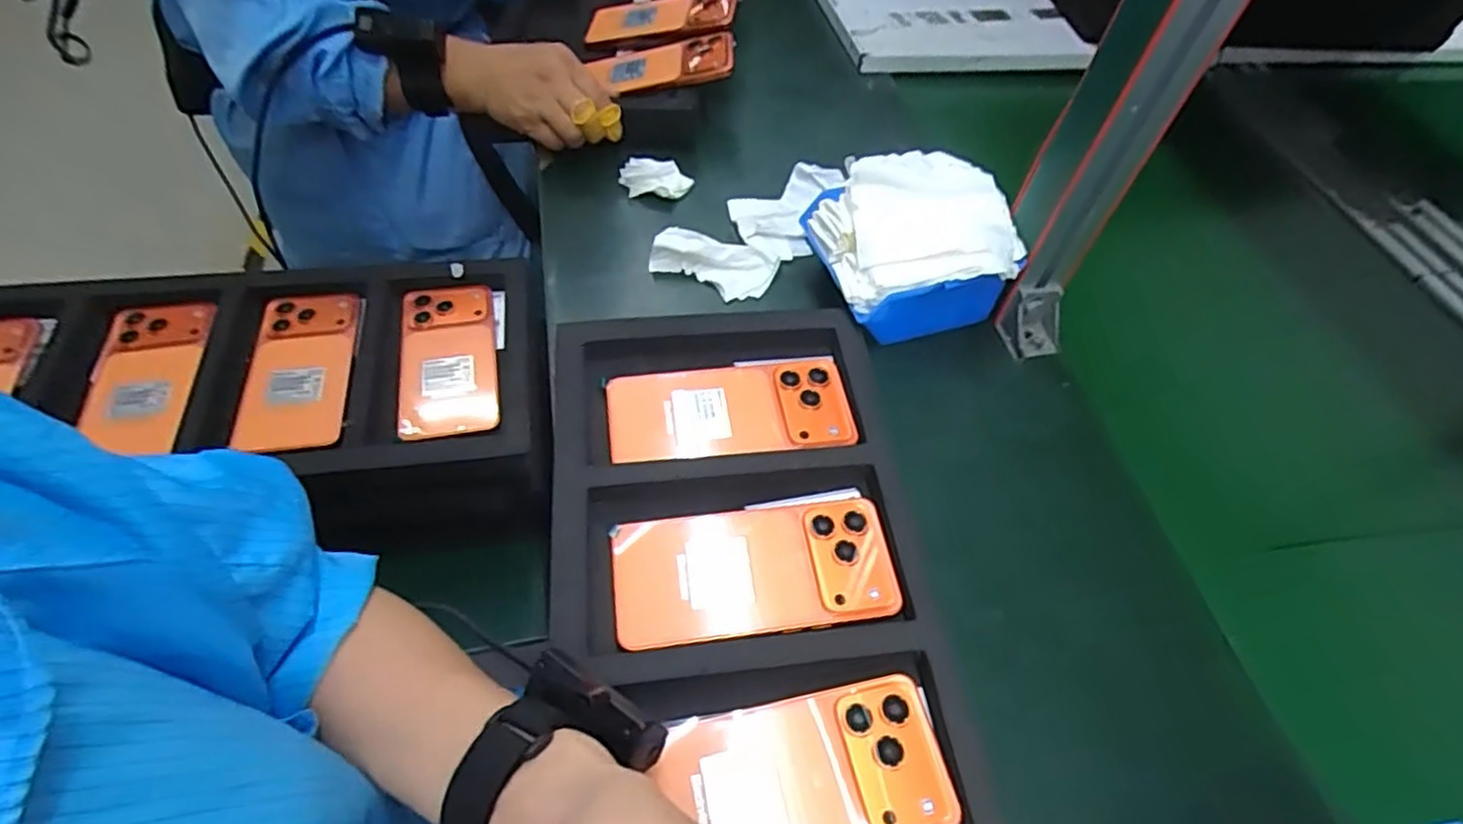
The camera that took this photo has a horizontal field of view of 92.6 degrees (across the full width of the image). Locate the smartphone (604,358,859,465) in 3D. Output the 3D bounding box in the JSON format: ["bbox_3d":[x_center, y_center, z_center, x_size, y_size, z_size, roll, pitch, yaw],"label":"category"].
[{"bbox_3d":[-0.001,-0.002,0.473,0.162,0.013,0.077,-5,55,-10],"label":"smartphone"}]

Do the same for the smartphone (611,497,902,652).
[{"bbox_3d":[0.014,0.093,0.415,0.163,0.009,0.078,-4,55,-10],"label":"smartphone"}]

